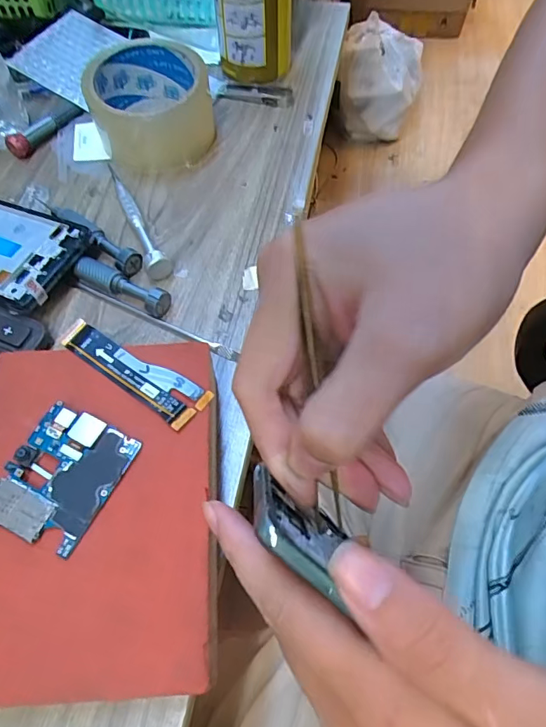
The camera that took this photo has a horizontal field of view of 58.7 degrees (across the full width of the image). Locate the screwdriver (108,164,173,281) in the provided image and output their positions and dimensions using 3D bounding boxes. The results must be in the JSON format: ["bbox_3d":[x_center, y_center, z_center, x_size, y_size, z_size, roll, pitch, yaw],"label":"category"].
[{"bbox_3d":[-0.101,-0.113,0.359,0.018,0.018,0.122,-19,62,-12],"label":"screwdriver"}]

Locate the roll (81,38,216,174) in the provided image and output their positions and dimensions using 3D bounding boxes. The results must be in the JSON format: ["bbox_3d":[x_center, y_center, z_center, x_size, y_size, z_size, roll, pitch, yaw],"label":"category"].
[{"bbox_3d":[-0.097,-0.205,0.388,0.095,0.053,0.090,-2,60,-2],"label":"roll"}]

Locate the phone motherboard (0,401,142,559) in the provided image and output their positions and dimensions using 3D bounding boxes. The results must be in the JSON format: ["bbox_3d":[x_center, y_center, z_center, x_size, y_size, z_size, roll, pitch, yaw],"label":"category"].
[{"bbox_3d":[-0.098,0.052,0.224,0.049,0.005,0.059,23,62,12],"label":"phone motherboard"}]

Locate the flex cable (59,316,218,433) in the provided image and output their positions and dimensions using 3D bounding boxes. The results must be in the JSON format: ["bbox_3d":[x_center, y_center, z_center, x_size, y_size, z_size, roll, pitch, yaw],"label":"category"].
[{"bbox_3d":[-0.075,0.004,0.256,0.090,0.005,0.023,30,65,16],"label":"flex cable"}]

